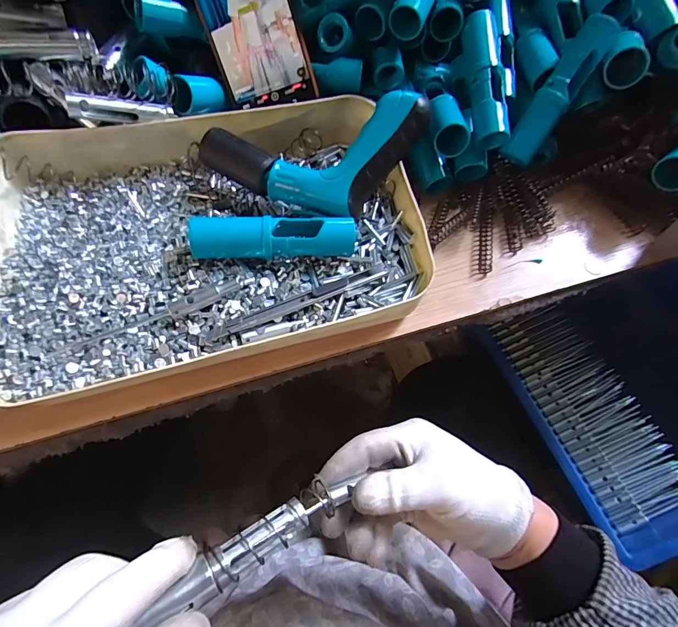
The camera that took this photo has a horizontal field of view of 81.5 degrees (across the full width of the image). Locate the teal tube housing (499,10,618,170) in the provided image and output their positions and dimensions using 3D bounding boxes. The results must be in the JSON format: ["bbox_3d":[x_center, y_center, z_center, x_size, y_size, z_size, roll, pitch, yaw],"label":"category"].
[{"bbox_3d":[0.190,-0.191,0.344,0.029,0.023,0.118,37,112,18],"label":"teal tube housing"}]

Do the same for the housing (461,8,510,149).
[{"bbox_3d":[0.132,-0.211,0.352,0.030,0.023,0.120,-3,82,-1],"label":"housing"}]

